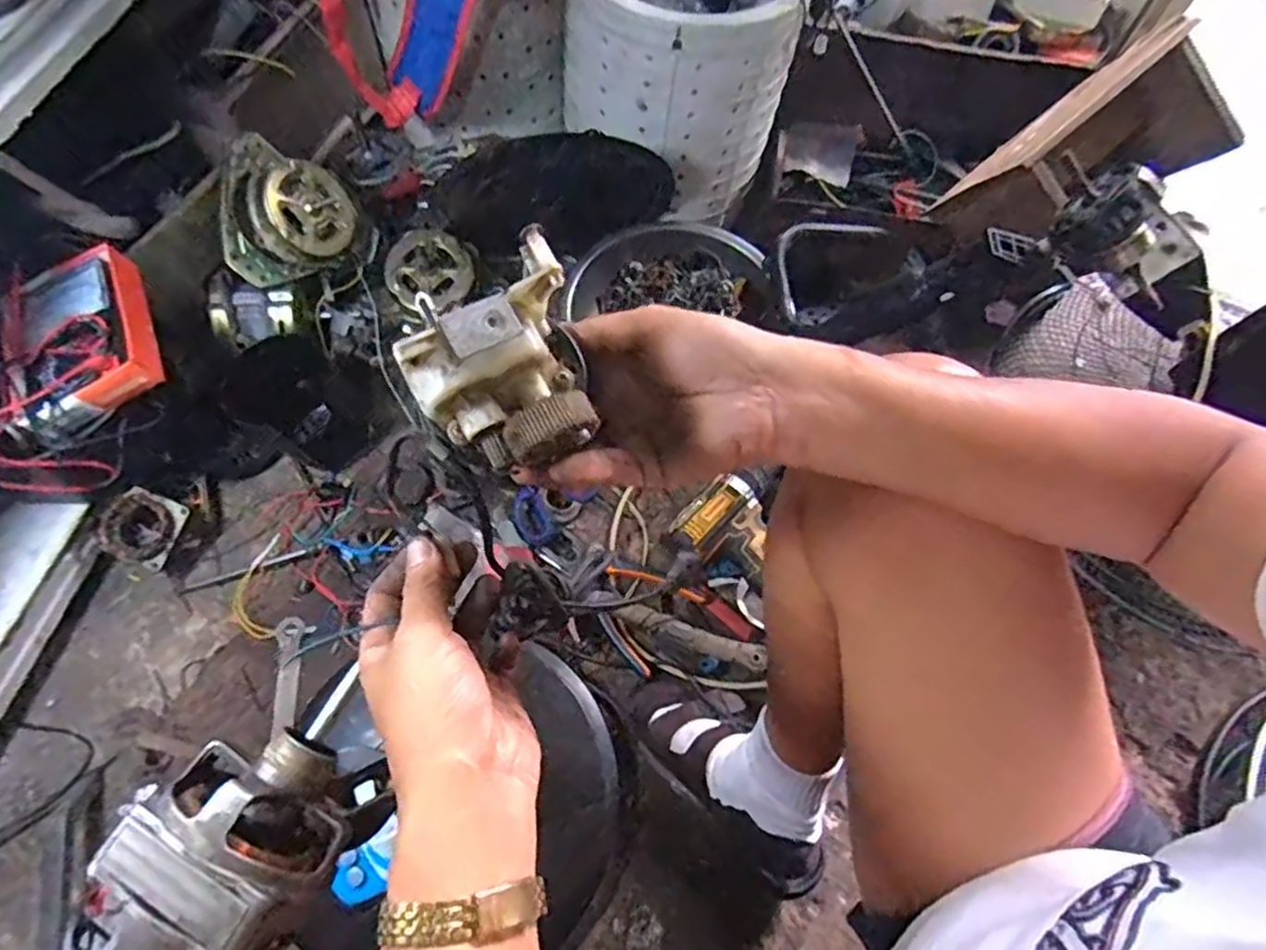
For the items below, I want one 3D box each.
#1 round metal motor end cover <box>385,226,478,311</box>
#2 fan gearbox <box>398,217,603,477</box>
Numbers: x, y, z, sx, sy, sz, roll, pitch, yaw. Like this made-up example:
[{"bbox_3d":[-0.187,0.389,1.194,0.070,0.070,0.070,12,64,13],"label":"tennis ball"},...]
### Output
[{"bbox_3d":[-0.262,-0.263,0.882,0.103,0.032,0.105,0,90,-9],"label":"round metal motor end cover"},{"bbox_3d":[-0.047,-0.047,0.289,0.081,0.053,0.078,-40,100,6],"label":"fan gearbox"}]

